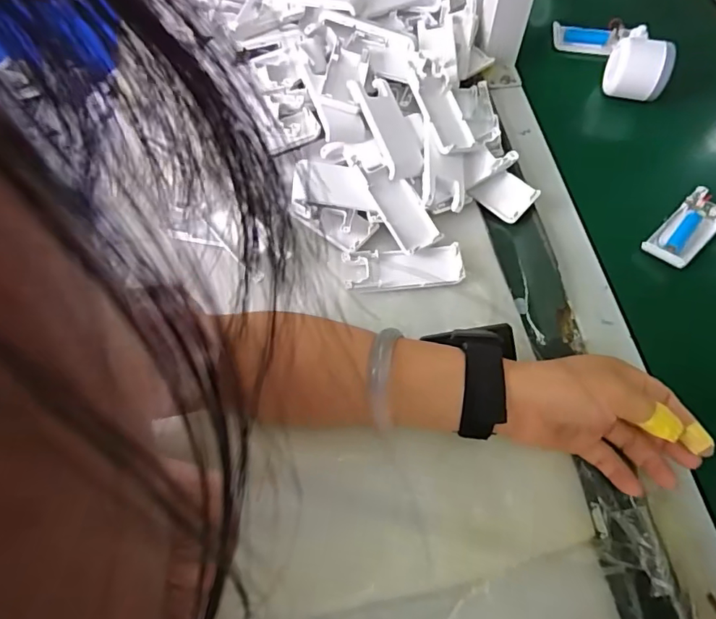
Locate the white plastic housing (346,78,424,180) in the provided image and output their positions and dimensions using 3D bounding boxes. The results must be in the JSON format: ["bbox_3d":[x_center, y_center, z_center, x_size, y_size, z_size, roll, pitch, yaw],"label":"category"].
[{"bbox_3d":[0.029,-0.171,0.476,0.043,0.011,0.103,-22,82,-14],"label":"white plastic housing"}]

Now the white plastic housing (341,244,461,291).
[{"bbox_3d":[0.040,-0.038,0.451,0.102,0.013,0.038,-3,62,-1],"label":"white plastic housing"}]

